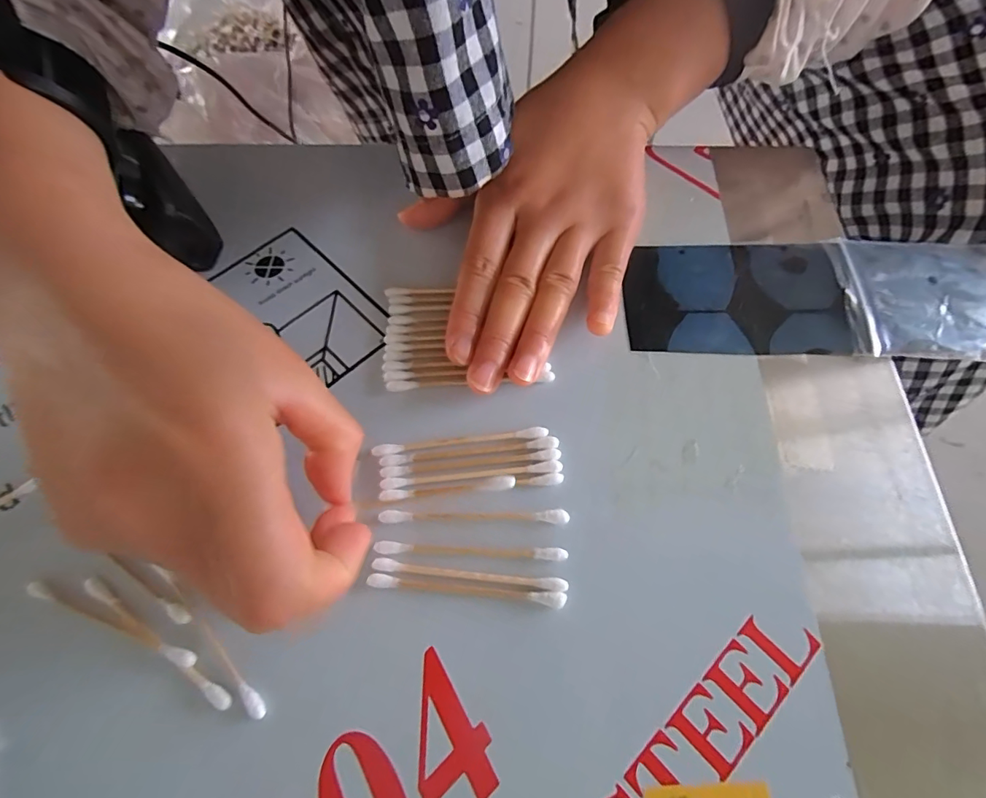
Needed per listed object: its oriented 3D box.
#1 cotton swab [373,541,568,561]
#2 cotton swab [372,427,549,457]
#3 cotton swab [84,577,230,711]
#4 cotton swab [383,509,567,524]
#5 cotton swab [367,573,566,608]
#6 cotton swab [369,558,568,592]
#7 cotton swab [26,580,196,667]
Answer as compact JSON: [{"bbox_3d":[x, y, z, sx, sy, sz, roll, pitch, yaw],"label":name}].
[{"bbox_3d":[-0.009,0.056,0.175,0.071,0.004,0.004,2,66,2],"label":"cotton swab"},{"bbox_3d":[-0.013,0.017,0.193,0.071,0.004,0.005,-6,66,-1],"label":"cotton swab"},{"bbox_3d":[-0.118,0.084,0.164,0.071,0.004,0.005,30,72,16],"label":"cotton swab"},{"bbox_3d":[-0.008,0.044,0.180,0.071,0.004,0.005,0,66,1],"label":"cotton swab"},{"bbox_3d":[-0.010,0.069,0.171,0.071,0.004,0.005,5,66,4],"label":"cotton swab"},{"bbox_3d":[-0.009,0.064,0.173,0.071,0.004,0.004,5,66,4],"label":"cotton swab"},{"bbox_3d":[-0.136,0.080,0.167,0.072,0.005,0.006,16,69,11],"label":"cotton swab"}]

